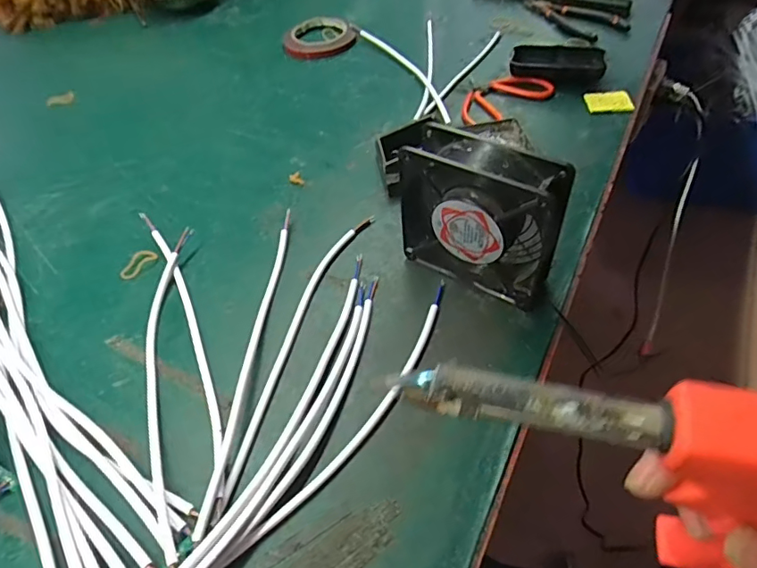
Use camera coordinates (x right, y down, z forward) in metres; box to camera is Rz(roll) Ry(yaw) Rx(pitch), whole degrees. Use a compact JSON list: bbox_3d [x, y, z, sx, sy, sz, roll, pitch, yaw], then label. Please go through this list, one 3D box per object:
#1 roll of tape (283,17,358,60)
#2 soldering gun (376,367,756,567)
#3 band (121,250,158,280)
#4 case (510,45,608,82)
[{"bbox_3d":[-0.090,-0.356,0.732,0.093,0.015,0.093,-3,50,4],"label":"roll of tape"},{"bbox_3d":[0.095,0.090,0.216,0.169,0.145,0.039,2,50,8],"label":"soldering gun"},{"bbox_3d":[-0.228,-0.020,0.476,0.022,0.006,0.035,30,59,28],"label":"band"},{"bbox_3d":[0.218,-0.271,0.618,0.107,0.023,0.047,5,51,10],"label":"case"}]

